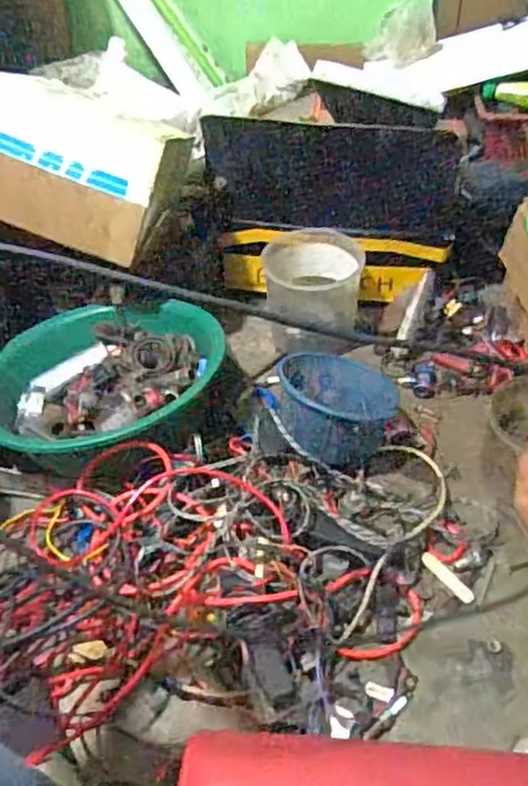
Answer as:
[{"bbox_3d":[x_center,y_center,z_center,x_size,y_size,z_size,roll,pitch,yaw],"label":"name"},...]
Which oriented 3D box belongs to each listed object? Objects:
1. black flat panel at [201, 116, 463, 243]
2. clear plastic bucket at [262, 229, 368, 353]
[{"bbox_3d":[0.114,-0.359,1.149,0.416,0.172,0.029,7,25,7],"label":"black flat panel"},{"bbox_3d":[0.087,-0.185,1.187,0.169,0.128,0.151,-2,45,2],"label":"clear plastic bucket"}]

